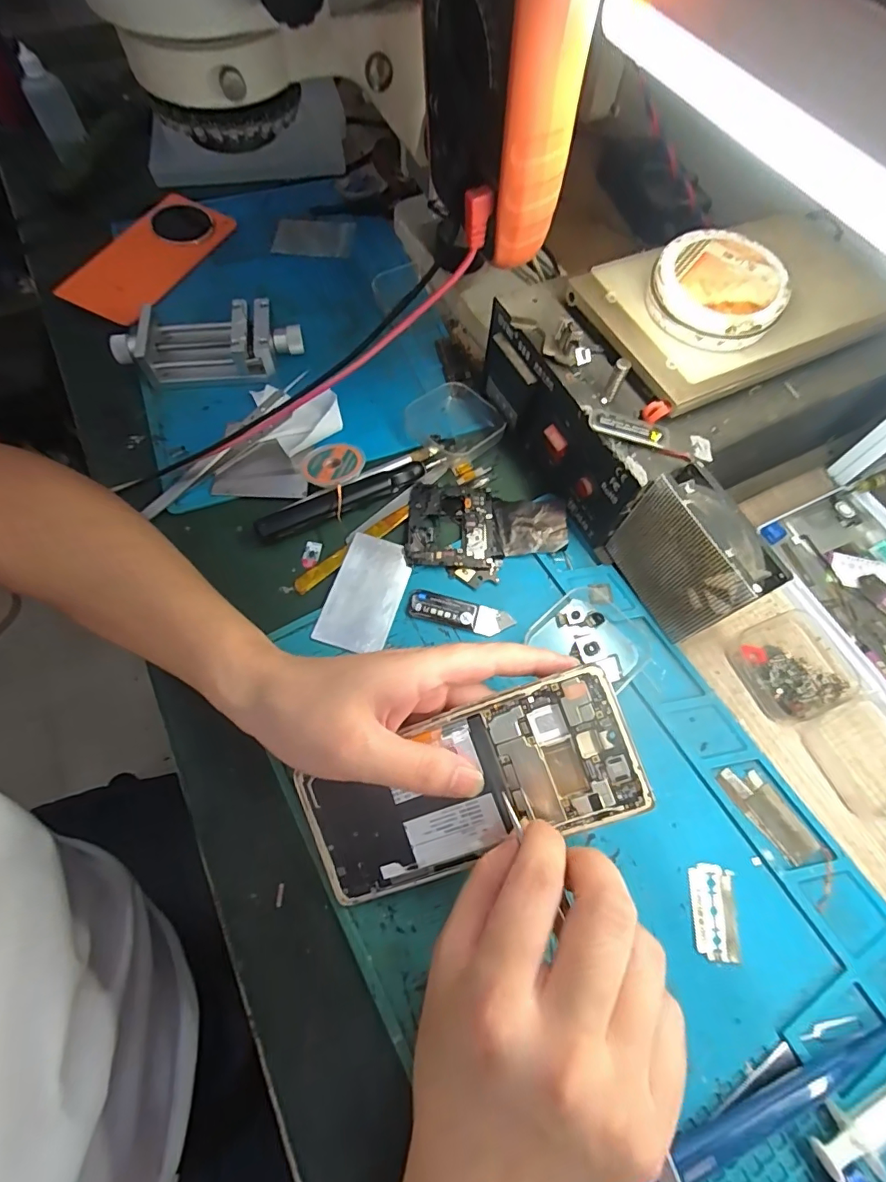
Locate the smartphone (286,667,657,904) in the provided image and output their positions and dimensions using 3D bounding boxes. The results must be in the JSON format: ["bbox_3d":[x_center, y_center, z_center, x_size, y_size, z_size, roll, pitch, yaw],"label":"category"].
[{"bbox_3d":[0.012,0.097,0.242,0.161,0.006,0.073,-21,88,5],"label":"smartphone"}]

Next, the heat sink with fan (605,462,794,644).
[{"bbox_3d":[0.144,-0.019,0.293,0.030,0.084,0.079,-27,70,-13],"label":"heat sink with fan"}]

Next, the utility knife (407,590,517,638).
[{"bbox_3d":[0.011,0.015,0.319,0.067,0.004,0.020,13,66,4],"label":"utility knife"}]

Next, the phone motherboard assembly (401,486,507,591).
[{"bbox_3d":[0.008,-0.042,0.343,0.065,0.004,0.075,5,66,0],"label":"phone motherboard assembly"}]

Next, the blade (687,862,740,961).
[{"bbox_3d":[0.142,0.168,0.257,0.024,0.004,0.043,8,66,1],"label":"blade"}]

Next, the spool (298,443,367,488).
[{"bbox_3d":[-0.079,-0.090,0.352,0.045,0.006,0.046,-5,53,6],"label":"spool"}]

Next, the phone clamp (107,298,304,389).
[{"bbox_3d":[-0.185,-0.196,0.392,0.139,0.033,0.056,-5,66,-5],"label":"phone clamp"}]

